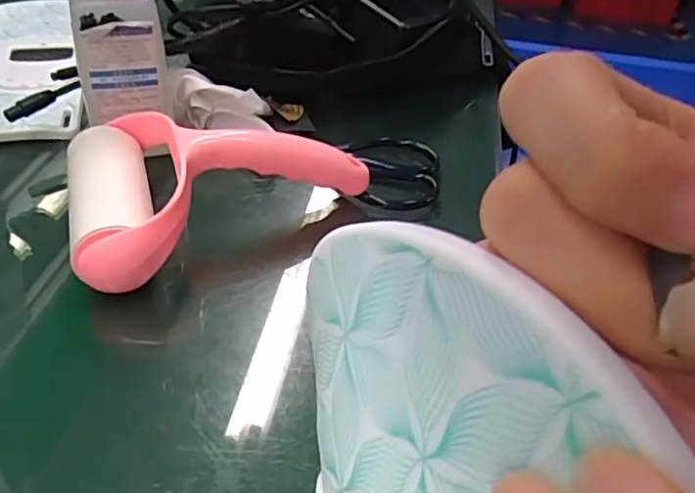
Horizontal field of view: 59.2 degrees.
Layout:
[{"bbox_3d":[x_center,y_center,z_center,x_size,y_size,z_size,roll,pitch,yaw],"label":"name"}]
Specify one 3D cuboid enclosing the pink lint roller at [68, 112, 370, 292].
[{"bbox_3d":[-0.082,-0.050,0.364,0.180,0.045,0.108,-21,47,-28],"label":"pink lint roller"}]

